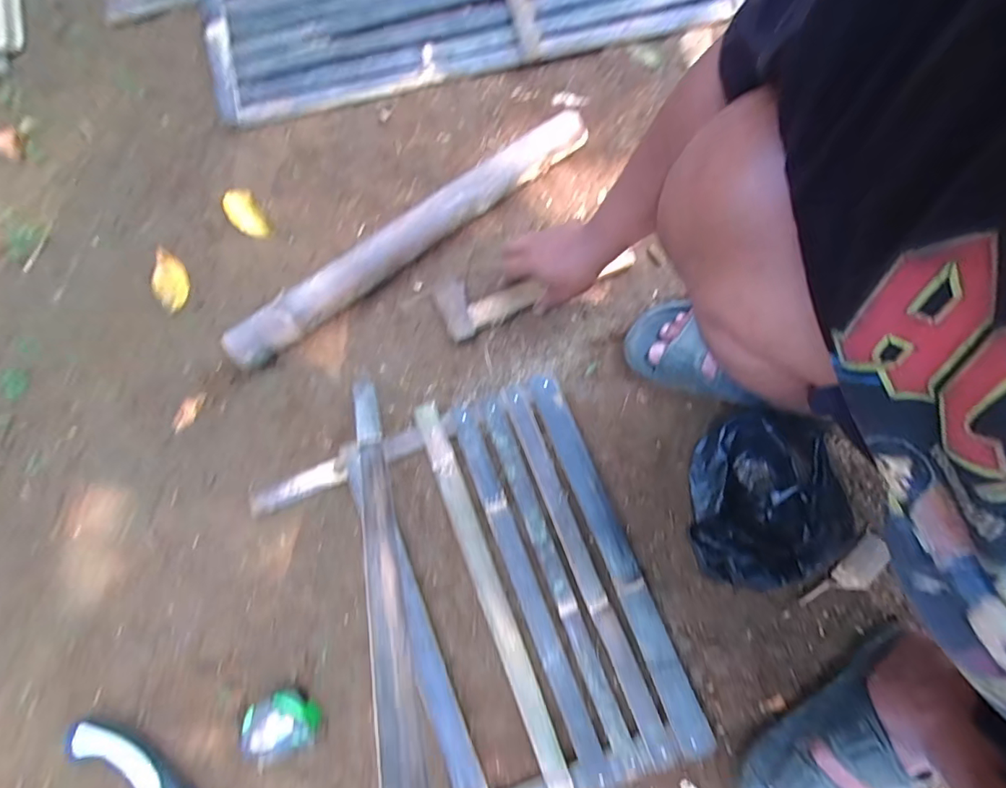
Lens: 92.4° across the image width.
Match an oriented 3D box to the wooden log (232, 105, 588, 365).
[{"bbox_3d":[-0.121,-0.218,0.666,0.567,0.062,0.053,-36,80,-6],"label":"wooden log"}]

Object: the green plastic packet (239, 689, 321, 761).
[{"bbox_3d":[-0.252,0.378,0.556,0.084,0.045,0.066,-4,78,0],"label":"green plastic packet"}]

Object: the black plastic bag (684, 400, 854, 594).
[{"bbox_3d":[0.298,0.131,0.556,0.157,0.092,0.188,22,80,5],"label":"black plastic bag"}]

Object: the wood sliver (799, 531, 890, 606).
[{"bbox_3d":[0.409,0.215,0.568,0.127,0.009,0.036,-34,61,-14],"label":"wood sliver"}]

